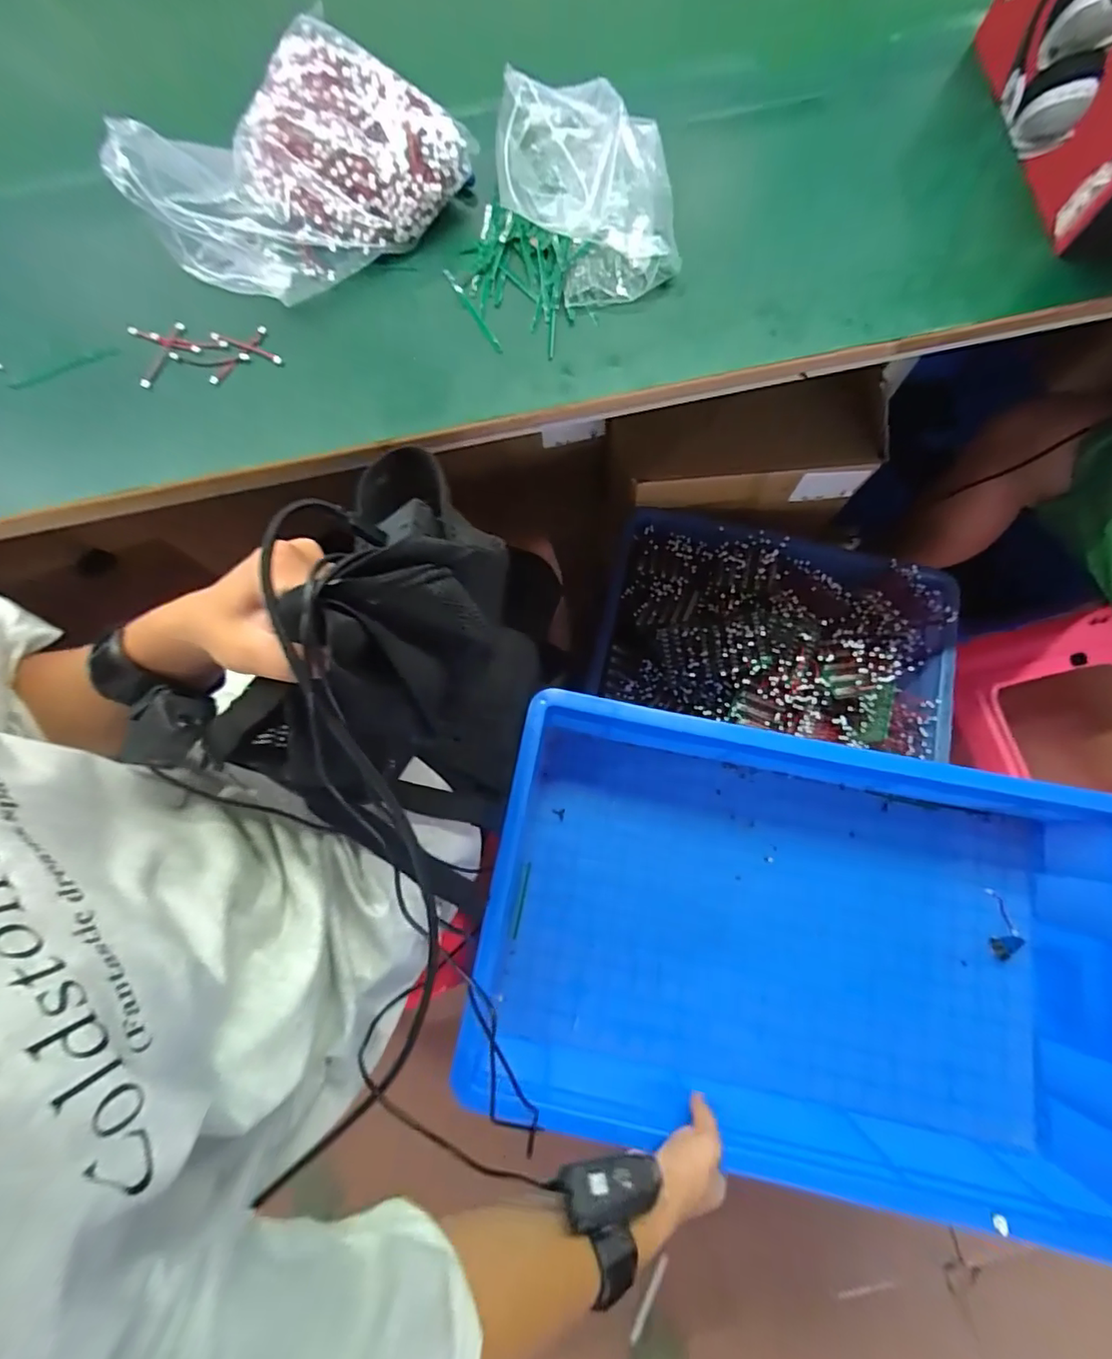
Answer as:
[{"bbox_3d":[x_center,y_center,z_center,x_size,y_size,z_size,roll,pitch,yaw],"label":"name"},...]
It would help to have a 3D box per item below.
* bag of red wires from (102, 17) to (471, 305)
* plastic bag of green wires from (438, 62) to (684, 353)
[{"bbox_3d":[-0.187,-0.375,0.396,0.223,0.081,0.134,-32,77,-7],"label":"bag of red wires"},{"bbox_3d":[0.008,-0.349,0.400,0.160,0.063,0.195,3,75,2],"label":"plastic bag of green wires"}]

